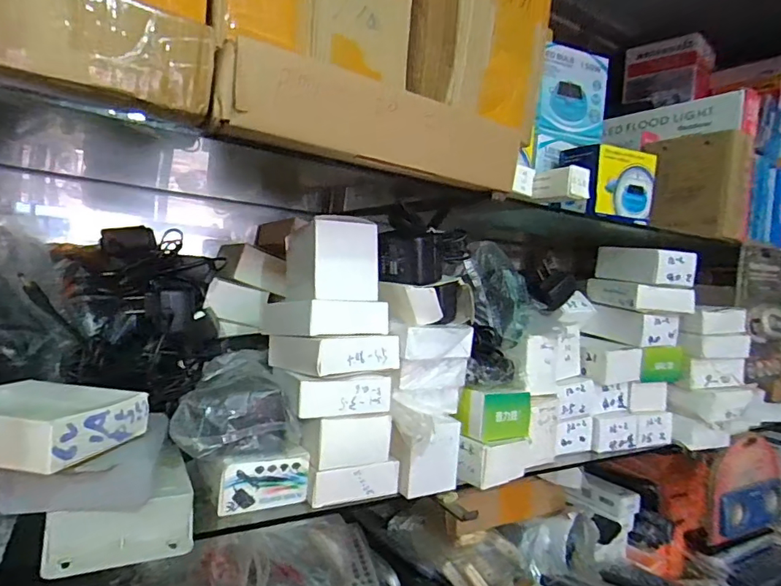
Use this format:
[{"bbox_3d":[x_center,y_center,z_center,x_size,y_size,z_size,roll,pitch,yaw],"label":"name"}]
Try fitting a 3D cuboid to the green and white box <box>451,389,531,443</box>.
[{"bbox_3d":[0.104,0.118,0.483,0.070,0.043,0.037,3,2,-39],"label":"green and white box"}]

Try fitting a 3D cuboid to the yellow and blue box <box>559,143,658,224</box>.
[{"bbox_3d":[0.290,-0.140,0.656,0.098,0.092,0.078,3,2,-27],"label":"yellow and blue box"}]

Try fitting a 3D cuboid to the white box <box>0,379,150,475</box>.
[{"bbox_3d":[-0.218,0.078,0.300,0.091,0.032,0.082,4,2,13],"label":"white box"}]

